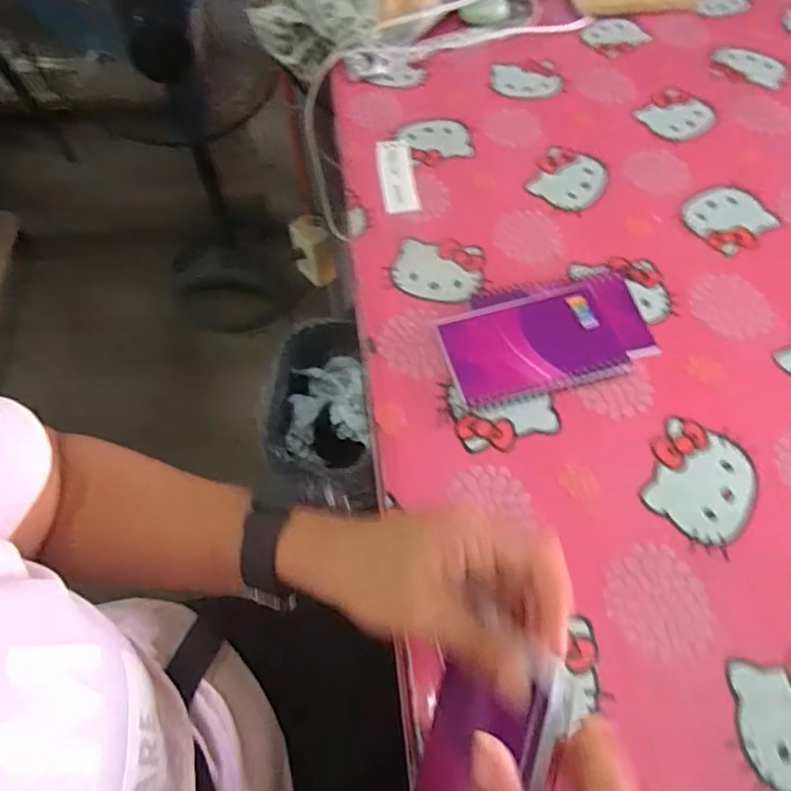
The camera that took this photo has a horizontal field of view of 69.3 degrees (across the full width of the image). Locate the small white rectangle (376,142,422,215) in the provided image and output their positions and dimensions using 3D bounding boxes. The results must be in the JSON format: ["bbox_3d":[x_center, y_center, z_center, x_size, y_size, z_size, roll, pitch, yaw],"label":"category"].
[{"bbox_3d":[0.002,-0.219,0.572,0.034,0.004,0.104,-9,62,3],"label":"small white rectangle"}]

